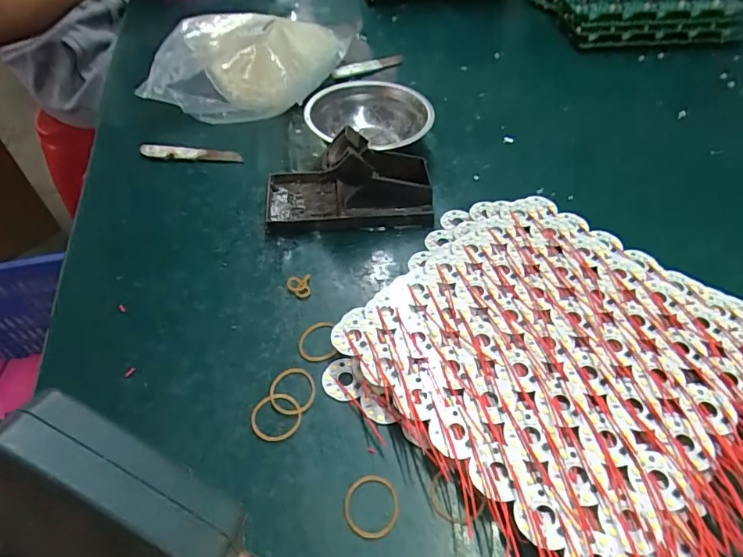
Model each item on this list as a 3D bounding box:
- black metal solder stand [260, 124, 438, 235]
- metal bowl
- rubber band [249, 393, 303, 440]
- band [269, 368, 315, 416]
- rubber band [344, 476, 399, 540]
[{"bbox_3d":[-0.022,-0.086,0.422,0.149,0.063,0.072,-1,49,0],"label":"black metal solder stand"},{"bbox_3d":[-0.003,-0.160,0.503,0.127,0.045,0.127,-1,49,1],"label":"metal bowl"},{"bbox_3d":[-0.062,0.088,0.308,0.032,0.004,0.031,-1,49,1],"label":"rubber band"},{"bbox_3d":[-0.053,0.074,0.319,0.030,0.004,0.033,-1,49,1],"label":"band"},{"bbox_3d":[0.000,0.130,0.274,0.031,0.004,0.034,-3,49,-1],"label":"rubber band"}]

